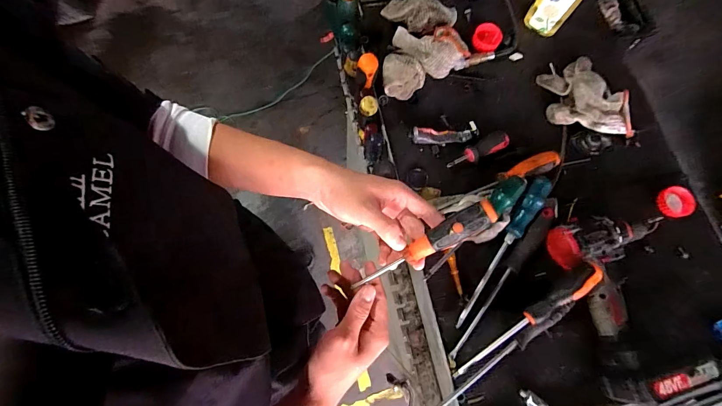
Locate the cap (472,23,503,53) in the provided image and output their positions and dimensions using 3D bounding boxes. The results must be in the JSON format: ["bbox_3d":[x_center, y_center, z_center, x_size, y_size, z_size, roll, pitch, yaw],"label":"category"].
[{"bbox_3d":[0.217,-0.283,0.589,0.046,0.014,0.056,26,75,3],"label":"cap"}]

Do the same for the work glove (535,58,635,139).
[{"bbox_3d":[0.368,-0.183,0.567,0.129,0.033,0.138,6,75,-2],"label":"work glove"}]

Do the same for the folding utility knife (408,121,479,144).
[{"bbox_3d":[0.131,-0.107,0.535,0.110,0.019,0.030,-11,76,-7],"label":"folding utility knife"}]

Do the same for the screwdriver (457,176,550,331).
[{"bbox_3d":[0.196,0.065,0.474,0.031,0.029,0.235,32,75,5],"label":"screwdriver"}]

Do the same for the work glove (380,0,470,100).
[{"bbox_3d":[0.098,-0.259,0.544,0.124,0.058,0.172,2,75,-3],"label":"work glove"}]

